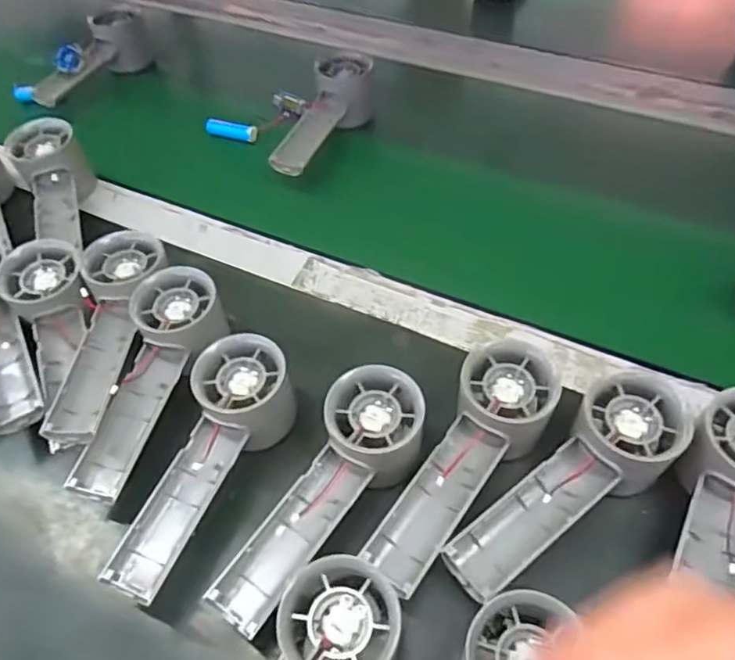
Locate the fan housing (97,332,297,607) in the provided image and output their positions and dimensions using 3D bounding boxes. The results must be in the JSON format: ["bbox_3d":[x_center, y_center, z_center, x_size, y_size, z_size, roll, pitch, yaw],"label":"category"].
[{"bbox_3d":[-0.097,0.082,0.363,0.057,0.053,0.160,20,69,16],"label":"fan housing"}]

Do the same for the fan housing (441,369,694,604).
[{"bbox_3d":[0.115,0.091,0.341,0.160,0.045,0.055,-39,60,-9],"label":"fan housing"}]

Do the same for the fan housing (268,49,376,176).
[{"bbox_3d":[-0.038,-0.205,0.571,0.058,0.052,0.163,14,55,12],"label":"fan housing"}]

